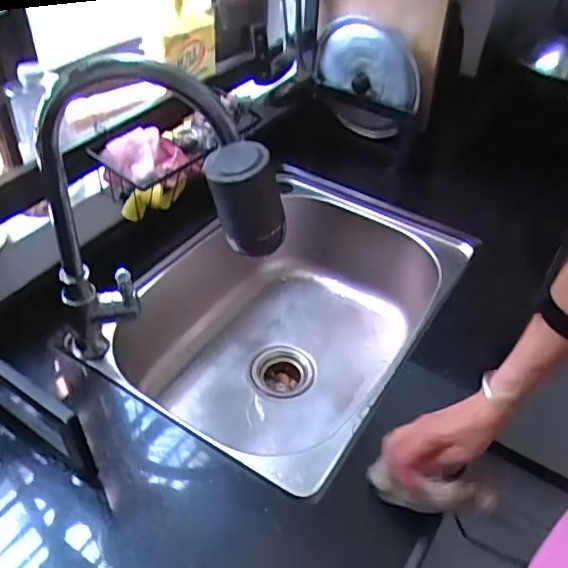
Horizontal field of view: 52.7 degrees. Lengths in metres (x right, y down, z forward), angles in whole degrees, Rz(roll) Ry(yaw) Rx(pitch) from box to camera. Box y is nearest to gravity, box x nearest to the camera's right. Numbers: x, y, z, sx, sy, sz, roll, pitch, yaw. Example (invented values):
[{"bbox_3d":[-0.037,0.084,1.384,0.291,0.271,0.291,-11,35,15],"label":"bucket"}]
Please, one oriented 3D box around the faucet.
[{"bbox_3d":[-0.134,-0.047,0.650,0.273,0.389,0.095,16,45,13],"label":"faucet"}]

